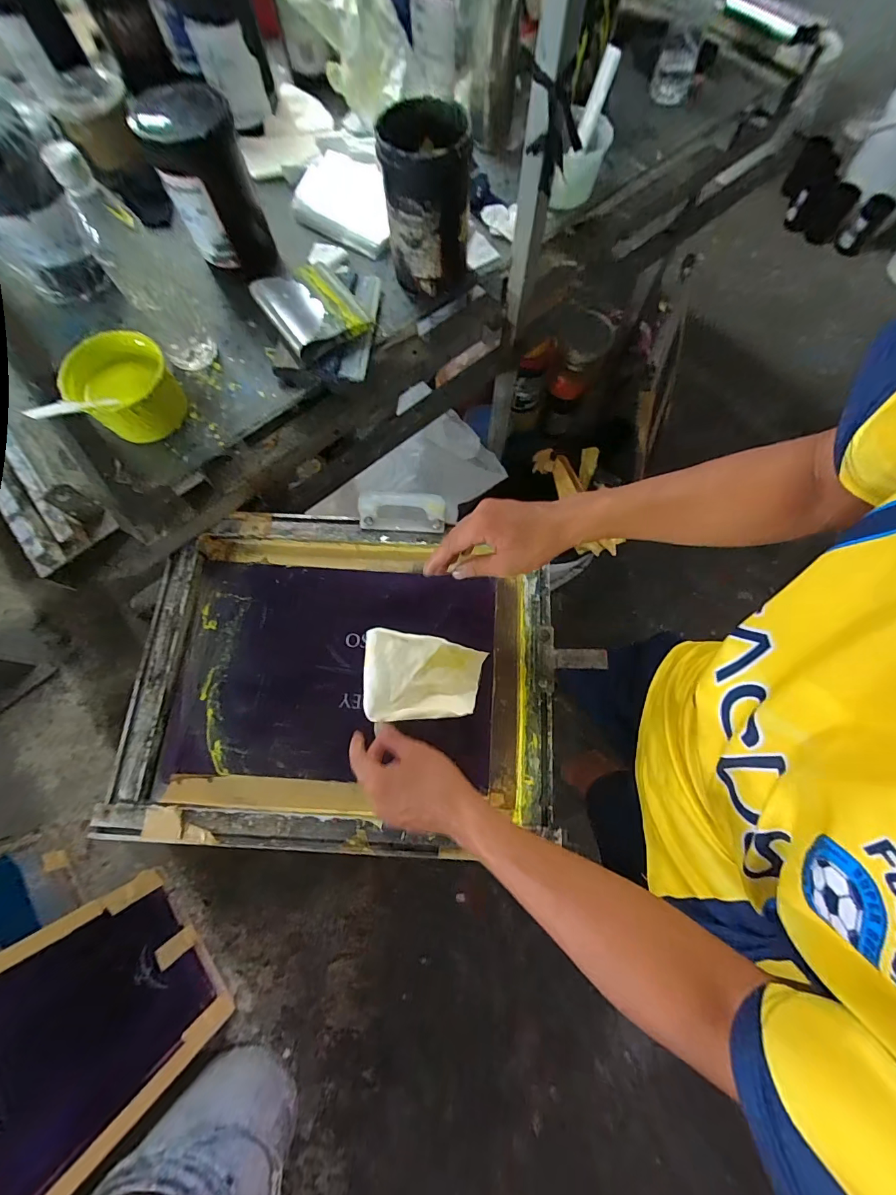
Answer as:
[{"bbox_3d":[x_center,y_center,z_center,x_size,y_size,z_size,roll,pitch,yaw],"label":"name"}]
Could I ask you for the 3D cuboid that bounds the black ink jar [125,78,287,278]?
[{"bbox_3d":[-0.294,-0.508,0.538,0.098,0.160,0.087,-16,72,-4],"label":"black ink jar"}]

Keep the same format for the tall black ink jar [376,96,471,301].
[{"bbox_3d":[-0.026,-0.482,0.525,0.094,0.157,0.109,-2,72,0],"label":"tall black ink jar"}]

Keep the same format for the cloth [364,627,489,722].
[{"bbox_3d":[-0.018,0.094,0.532,0.164,0.040,0.133,4,78,-19],"label":"cloth"}]

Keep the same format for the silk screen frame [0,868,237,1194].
[{"bbox_3d":[-0.703,0.802,0.783,0.034,0.549,0.378,-44,76,9],"label":"silk screen frame"}]

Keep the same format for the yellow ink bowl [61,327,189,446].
[{"bbox_3d":[-0.378,-0.250,0.514,0.104,0.064,0.106,0,72,1],"label":"yellow ink bowl"}]

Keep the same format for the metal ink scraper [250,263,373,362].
[{"bbox_3d":[-0.176,-0.373,0.547,0.102,0.026,0.139,-34,75,-10],"label":"metal ink scraper"}]

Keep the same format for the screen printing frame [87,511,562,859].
[{"bbox_3d":[-0.128,0.098,0.569,0.521,0.050,0.412,3,72,2],"label":"screen printing frame"}]

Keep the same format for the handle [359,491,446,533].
[{"bbox_3d":[-0.062,-0.118,0.587,0.116,0.054,0.009,2,27,-1],"label":"handle"}]

